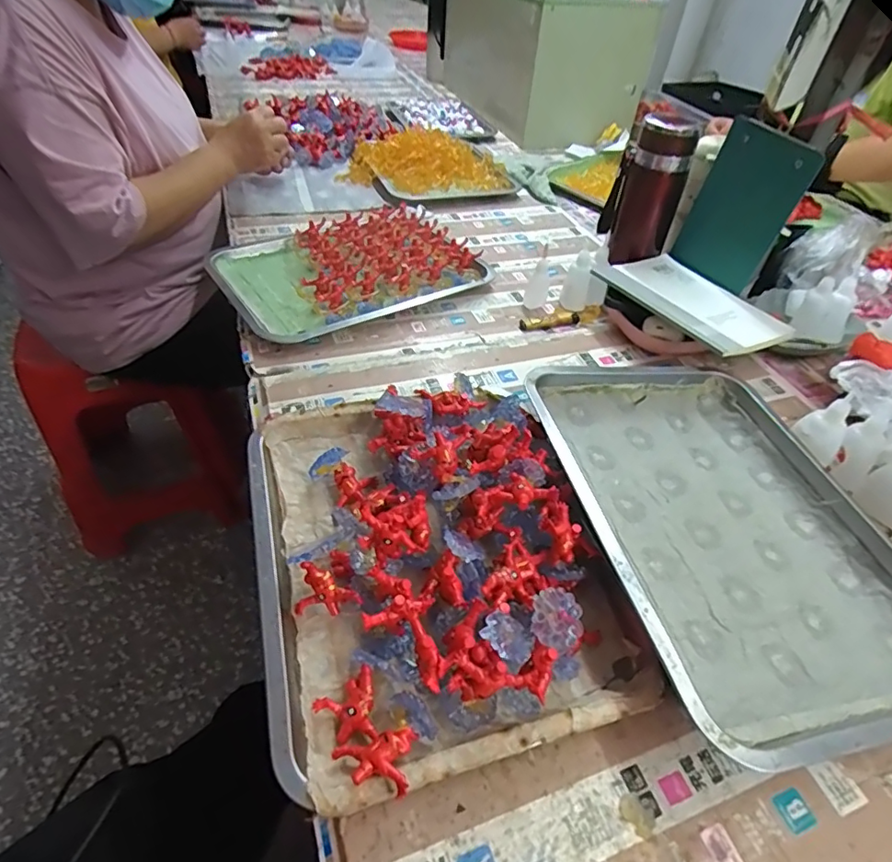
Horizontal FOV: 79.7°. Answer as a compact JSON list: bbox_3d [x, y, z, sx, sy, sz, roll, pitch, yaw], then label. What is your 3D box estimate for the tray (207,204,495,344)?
[{"bbox_3d":[-0.134,-0.233,0.741,0.312,0.038,0.247,-23,50,-25],"label":"tray"}]

